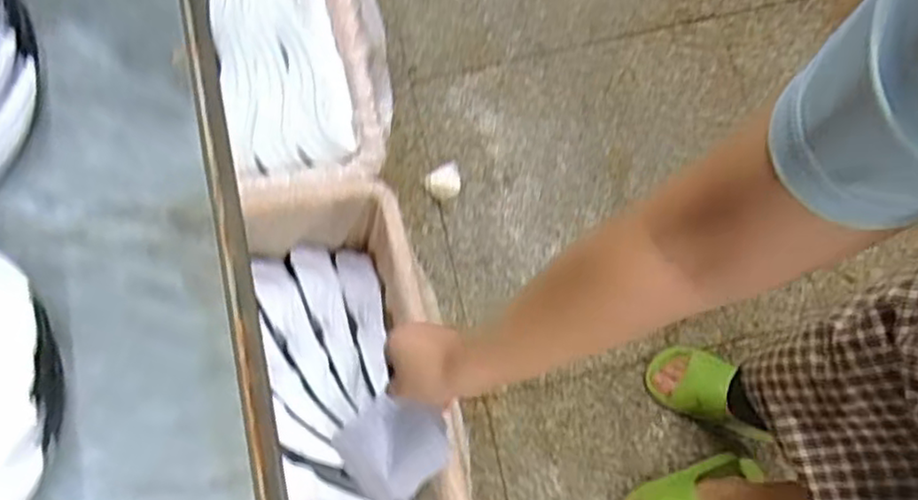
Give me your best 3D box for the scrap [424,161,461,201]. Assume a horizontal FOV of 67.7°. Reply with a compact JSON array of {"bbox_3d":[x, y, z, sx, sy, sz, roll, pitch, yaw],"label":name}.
[{"bbox_3d":[-0.023,-0.125,1.256,0.070,0.032,0.061,-39,79,-8],"label":"scrap"}]

